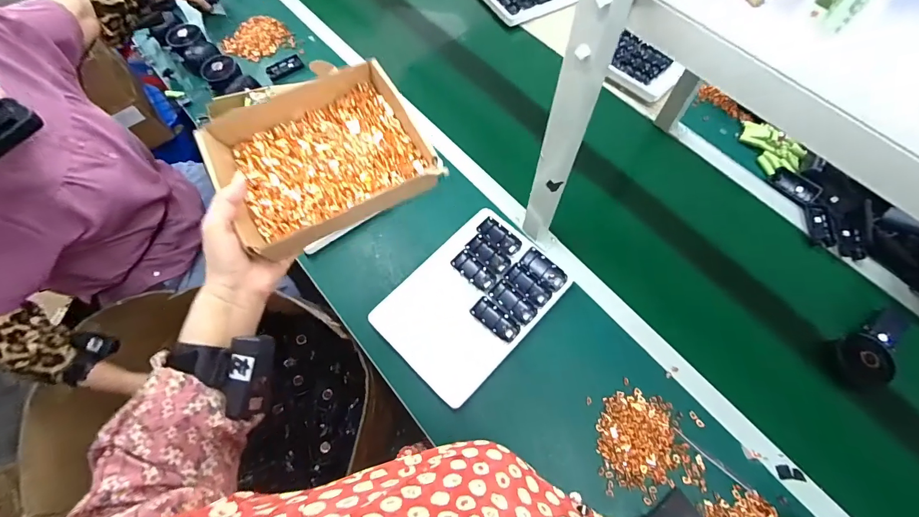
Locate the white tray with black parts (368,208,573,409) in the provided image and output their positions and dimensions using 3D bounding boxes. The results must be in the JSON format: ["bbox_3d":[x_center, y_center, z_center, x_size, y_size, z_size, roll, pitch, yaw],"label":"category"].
[{"bbox_3d":[0.021,0.077,0.719,0.224,0.041,0.312,42,74,18],"label":"white tray with black parts"}]

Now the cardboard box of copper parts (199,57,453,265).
[{"bbox_3d":[-0.152,-0.120,0.434,0.213,0.048,0.182,-26,68,-9],"label":"cardboard box of copper parts"}]

